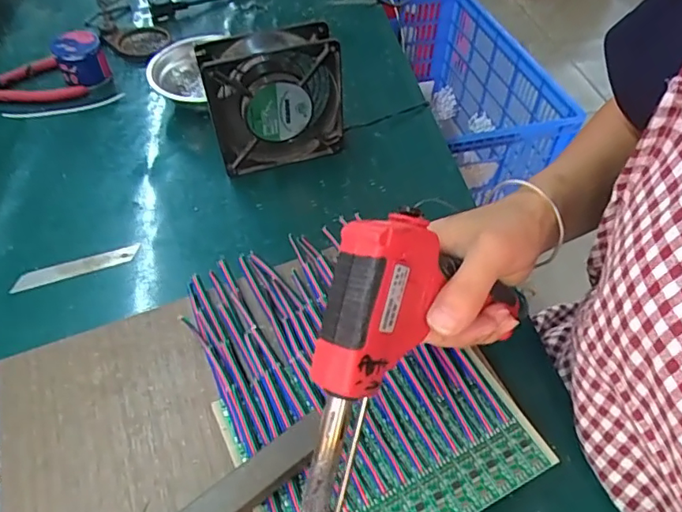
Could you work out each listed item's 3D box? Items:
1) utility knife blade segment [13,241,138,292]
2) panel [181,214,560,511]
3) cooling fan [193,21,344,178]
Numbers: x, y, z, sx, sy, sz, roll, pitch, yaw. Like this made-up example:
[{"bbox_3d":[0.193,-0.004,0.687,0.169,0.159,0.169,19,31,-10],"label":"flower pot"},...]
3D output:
[{"bbox_3d":[-0.223,0.009,0.448,0.100,0.004,0.019,-18,52,-13],"label":"utility knife blade segment"},{"bbox_3d":[-0.003,0.066,0.347,0.161,0.013,0.239,-23,57,-14],"label":"panel"},{"bbox_3d":[-0.061,-0.142,0.498,0.119,0.128,0.043,-13,51,-9],"label":"cooling fan"}]

